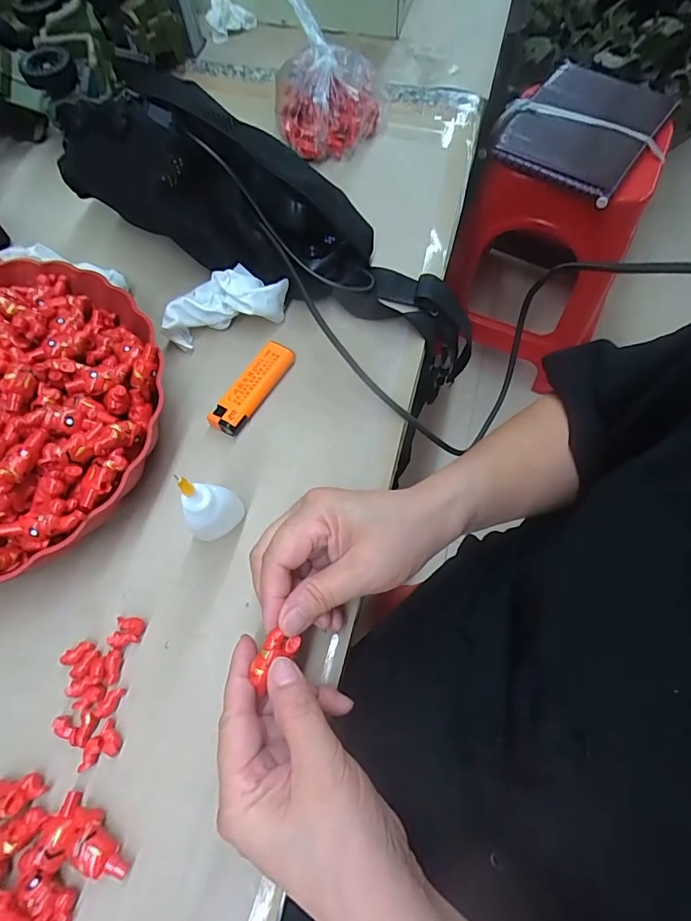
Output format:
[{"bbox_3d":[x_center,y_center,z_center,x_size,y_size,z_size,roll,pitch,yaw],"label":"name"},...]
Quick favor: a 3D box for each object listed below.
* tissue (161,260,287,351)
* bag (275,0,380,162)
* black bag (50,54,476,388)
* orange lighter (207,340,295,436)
[{"bbox_3d":[-0.093,-0.123,0.359,0.095,0.036,0.044,-12,67,-3],"label":"tissue"},{"bbox_3d":[-0.018,-0.370,0.444,0.101,0.074,0.134,-5,66,0],"label":"bag"},{"bbox_3d":[-0.038,-0.183,0.383,0.366,0.105,0.099,24,67,-14],"label":"black bag"},{"bbox_3d":[-0.068,-0.053,0.340,0.024,0.013,0.080,28,70,13],"label":"orange lighter"}]

